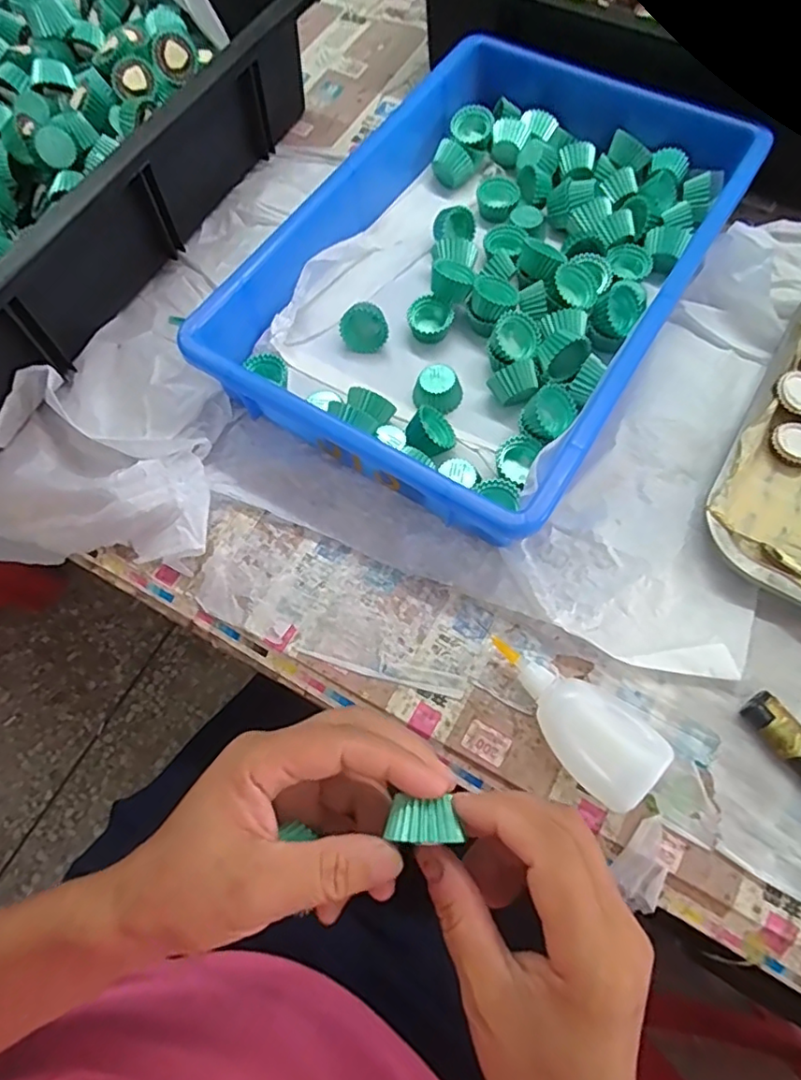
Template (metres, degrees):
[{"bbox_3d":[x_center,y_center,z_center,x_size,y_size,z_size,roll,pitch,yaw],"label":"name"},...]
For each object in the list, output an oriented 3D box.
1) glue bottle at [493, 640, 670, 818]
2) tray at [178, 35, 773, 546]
[{"bbox_3d":[0.087,0.091,0.305,0.096,0.028,0.043,41,75,16],"label":"glue bottle"},{"bbox_3d":[0.065,-0.192,0.400,0.238,0.056,0.362,31,73,13],"label":"tray"}]

